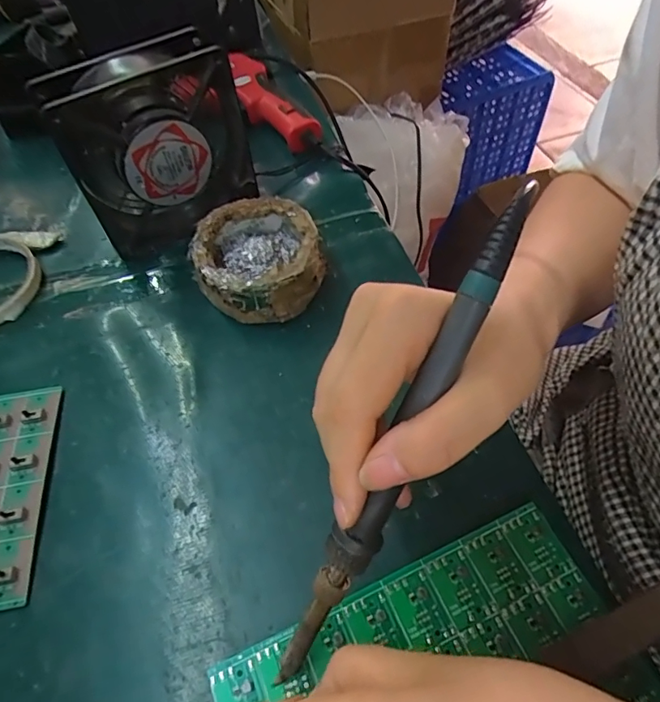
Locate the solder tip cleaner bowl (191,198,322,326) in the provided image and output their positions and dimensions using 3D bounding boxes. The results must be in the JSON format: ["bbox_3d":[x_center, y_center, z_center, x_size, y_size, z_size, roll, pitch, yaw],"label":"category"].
[{"bbox_3d":[-0.049,-0.063,0.333,0.084,0.040,0.085,-2,56,3],"label":"solder tip cleaner bowl"}]

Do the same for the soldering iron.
[{"bbox_3d":[0.025,0.037,0.175,0.015,0.012,0.201,28,100,21],"label":"soldering iron"}]

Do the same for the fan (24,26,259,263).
[{"bbox_3d":[-0.120,-0.141,0.342,0.121,0.118,0.051,-26,58,-13],"label":"fan"}]

